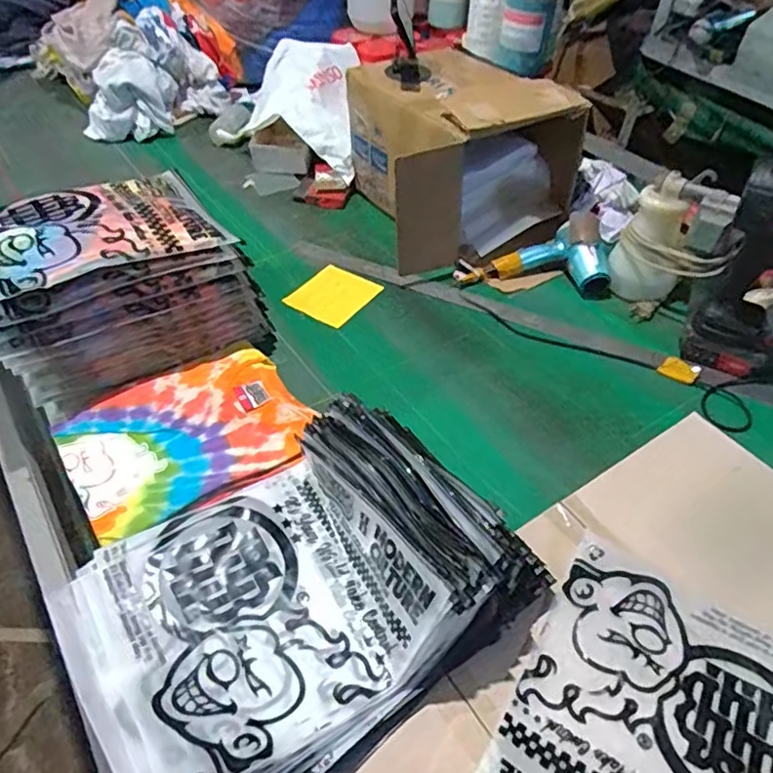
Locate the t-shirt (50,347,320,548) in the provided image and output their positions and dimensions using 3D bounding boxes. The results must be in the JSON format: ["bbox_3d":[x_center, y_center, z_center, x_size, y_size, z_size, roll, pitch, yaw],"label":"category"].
[{"bbox_3d":[-0.241,0.058,0.733,0.275,0.019,0.212,-26,52,-24],"label":"t-shirt"}]

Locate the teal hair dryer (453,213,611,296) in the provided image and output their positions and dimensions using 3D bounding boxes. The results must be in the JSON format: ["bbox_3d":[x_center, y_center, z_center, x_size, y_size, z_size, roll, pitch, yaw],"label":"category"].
[{"bbox_3d":[0.239,-0.220,0.994,0.241,0.073,0.132,-1,46,-1],"label":"teal hair dryer"}]

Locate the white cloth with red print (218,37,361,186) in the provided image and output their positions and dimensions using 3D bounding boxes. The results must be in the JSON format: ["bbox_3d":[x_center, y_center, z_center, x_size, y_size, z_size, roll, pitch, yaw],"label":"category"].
[{"bbox_3d":[-0.190,-0.587,1.238,0.281,0.140,0.358,1,46,-1],"label":"white cloth with red print"}]

